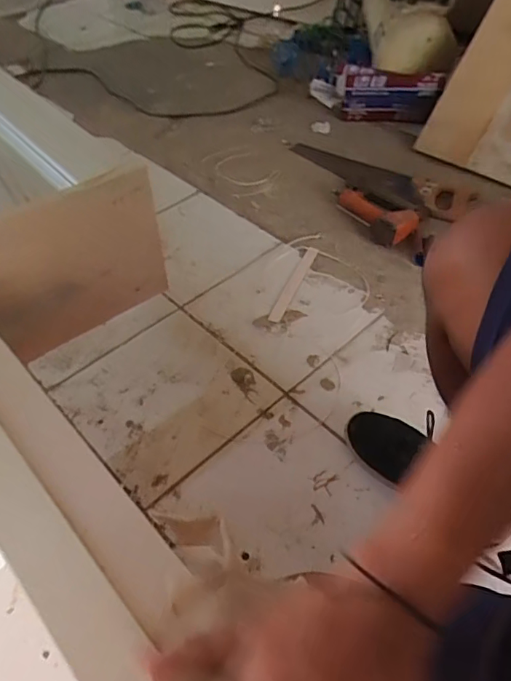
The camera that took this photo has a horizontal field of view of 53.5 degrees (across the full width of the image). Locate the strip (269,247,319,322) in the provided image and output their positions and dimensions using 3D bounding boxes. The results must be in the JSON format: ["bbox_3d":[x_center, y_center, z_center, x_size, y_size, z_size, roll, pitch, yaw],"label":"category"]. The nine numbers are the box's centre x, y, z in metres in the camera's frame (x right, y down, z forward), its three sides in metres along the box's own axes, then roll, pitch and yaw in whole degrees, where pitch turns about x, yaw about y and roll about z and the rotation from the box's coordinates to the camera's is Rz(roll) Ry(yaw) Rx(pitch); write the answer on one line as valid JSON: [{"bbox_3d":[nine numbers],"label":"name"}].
[{"bbox_3d":[0.080,-0.122,1.066,0.027,0.012,0.228,17,53,18],"label":"strip"}]

